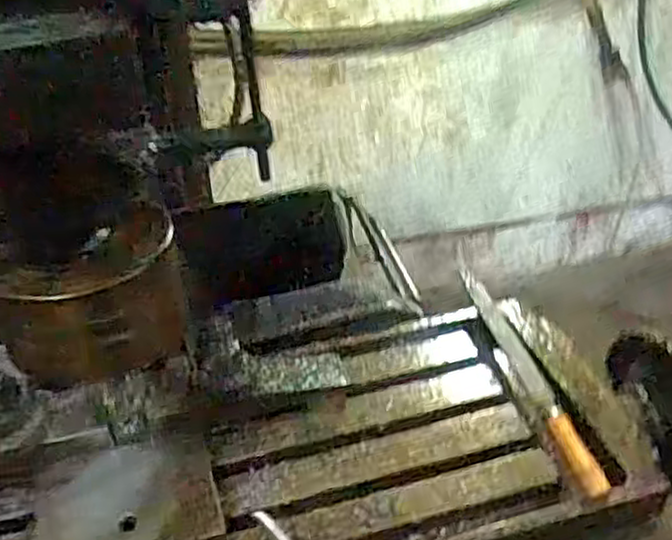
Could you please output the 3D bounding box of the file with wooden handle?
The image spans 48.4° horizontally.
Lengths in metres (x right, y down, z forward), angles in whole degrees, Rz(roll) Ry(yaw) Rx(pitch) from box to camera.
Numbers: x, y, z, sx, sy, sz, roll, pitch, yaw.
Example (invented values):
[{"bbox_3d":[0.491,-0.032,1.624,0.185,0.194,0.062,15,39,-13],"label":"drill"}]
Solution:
[{"bbox_3d":[0.169,0.082,0.665,0.021,0.017,0.287,-7,37,-9],"label":"file with wooden handle"}]

